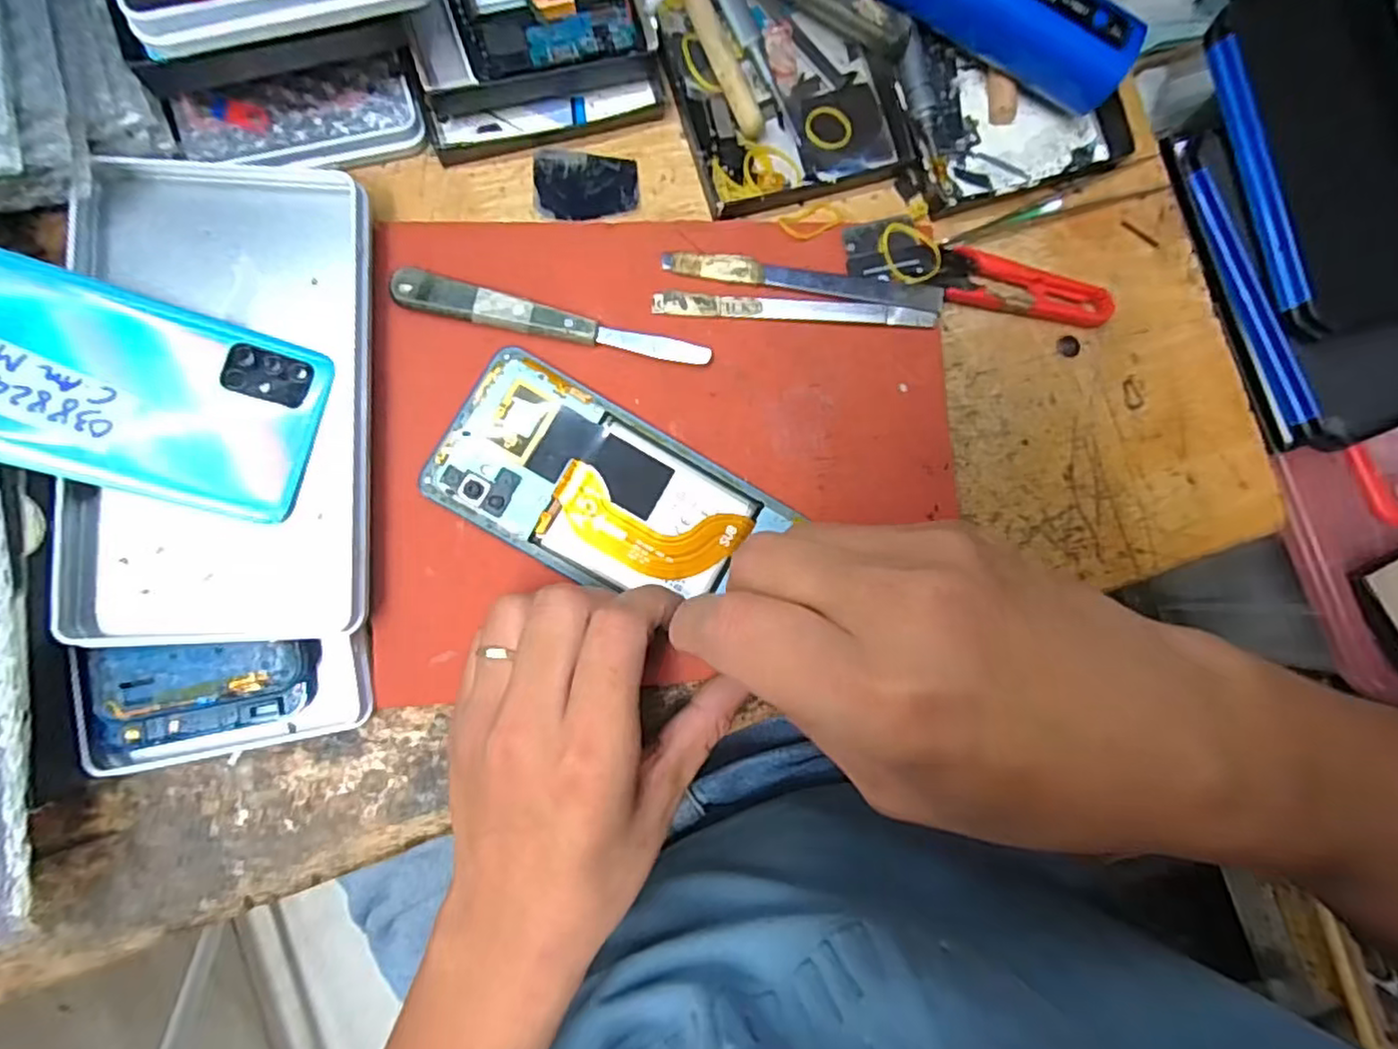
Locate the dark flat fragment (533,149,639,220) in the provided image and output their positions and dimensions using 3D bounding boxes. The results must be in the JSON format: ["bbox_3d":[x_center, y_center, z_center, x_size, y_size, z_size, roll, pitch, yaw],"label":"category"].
[{"bbox_3d":[-0.050,-0.151,0.304,0.045,0.004,0.030,-1,87,-8],"label":"dark flat fragment"}]

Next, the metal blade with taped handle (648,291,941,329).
[{"bbox_3d":[0.045,-0.097,0.306,0.128,0.005,0.010,1,87,-8],"label":"metal blade with taped handle"}]

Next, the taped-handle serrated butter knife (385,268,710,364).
[{"bbox_3d":[-0.060,-0.084,0.289,0.130,0.009,0.015,12,86,-7],"label":"taped-handle serrated butter knife"}]

